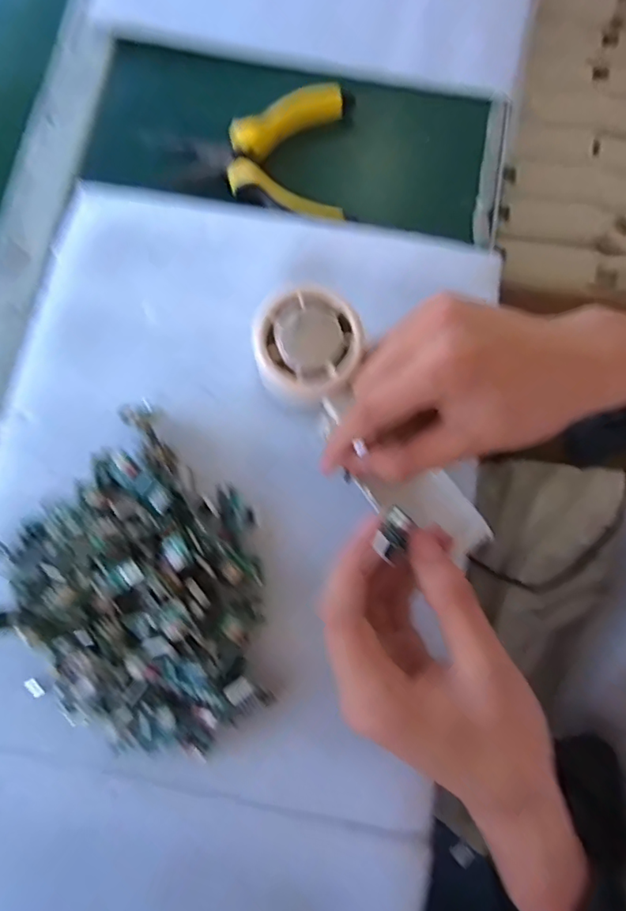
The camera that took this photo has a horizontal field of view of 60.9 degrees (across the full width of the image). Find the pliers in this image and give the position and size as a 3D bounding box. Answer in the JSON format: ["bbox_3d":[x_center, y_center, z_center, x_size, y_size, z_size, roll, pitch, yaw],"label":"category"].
[{"bbox_3d":[-0.042,-0.215,0.368,0.135,0.021,0.096,11,78,4],"label":"pliers"}]

